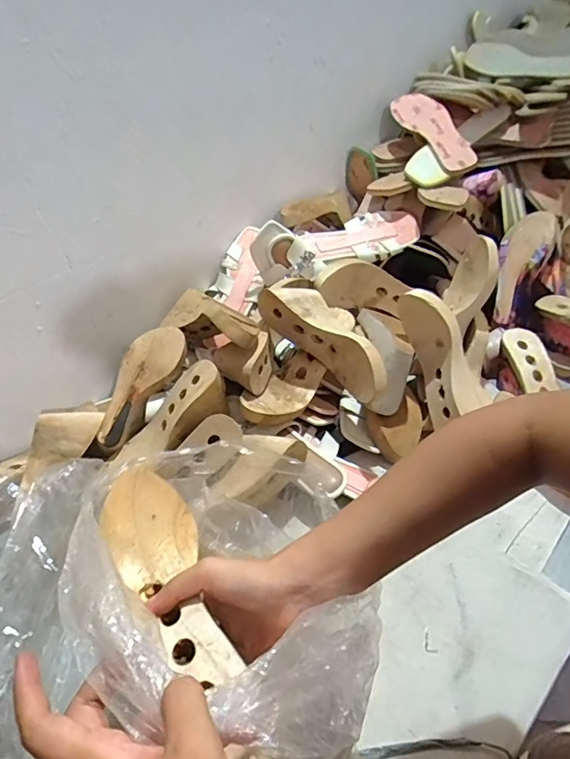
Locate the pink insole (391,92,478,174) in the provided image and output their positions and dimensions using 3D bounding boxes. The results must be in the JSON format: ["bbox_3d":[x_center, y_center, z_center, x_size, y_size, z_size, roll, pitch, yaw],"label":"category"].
[{"bbox_3d":[0.280,-0.463,0.899,0.075,0.023,0.214,-22,63,-2],"label":"pink insole"}]

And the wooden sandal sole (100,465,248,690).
[{"bbox_3d":[-0.092,0.144,0.357,0.078,0.043,0.186,-26,38,-20],"label":"wooden sandal sole"}]

